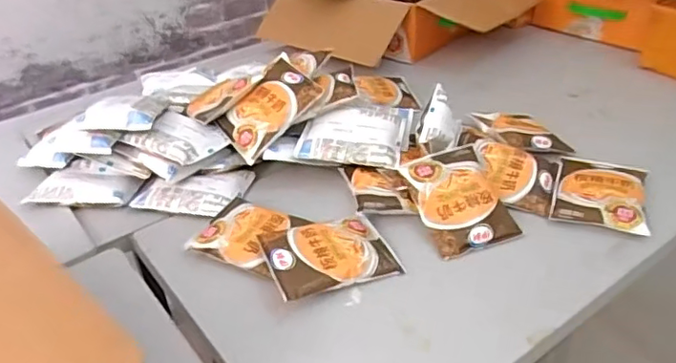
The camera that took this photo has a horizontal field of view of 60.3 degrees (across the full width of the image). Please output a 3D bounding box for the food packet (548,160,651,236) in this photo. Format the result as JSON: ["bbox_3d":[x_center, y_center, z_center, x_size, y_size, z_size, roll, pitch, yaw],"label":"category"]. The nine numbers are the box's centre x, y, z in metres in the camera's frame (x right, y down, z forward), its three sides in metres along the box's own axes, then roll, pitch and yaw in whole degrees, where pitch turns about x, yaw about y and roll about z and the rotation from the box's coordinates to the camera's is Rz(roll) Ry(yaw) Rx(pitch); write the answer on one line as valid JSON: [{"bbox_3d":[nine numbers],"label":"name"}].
[{"bbox_3d":[0.307,0.013,0.681,0.099,0.022,0.128,9,36,18],"label":"food packet"}]

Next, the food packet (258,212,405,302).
[{"bbox_3d":[-0.010,0.077,0.609,0.129,0.032,0.093,-17,36,-19],"label":"food packet"}]

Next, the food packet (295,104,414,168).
[{"bbox_3d":[0.027,-0.074,0.763,0.129,0.040,0.148,6,35,14],"label":"food packet"}]

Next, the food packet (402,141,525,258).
[{"bbox_3d":[0.138,0.015,0.657,0.098,0.019,0.131,-16,58,-11],"label":"food packet"}]

